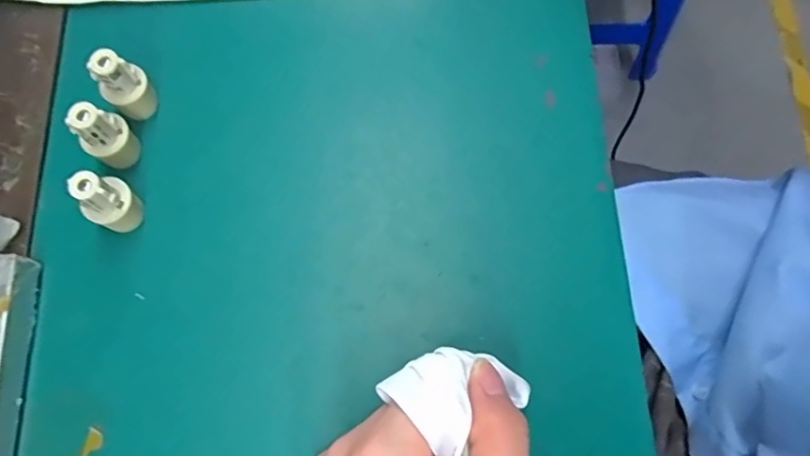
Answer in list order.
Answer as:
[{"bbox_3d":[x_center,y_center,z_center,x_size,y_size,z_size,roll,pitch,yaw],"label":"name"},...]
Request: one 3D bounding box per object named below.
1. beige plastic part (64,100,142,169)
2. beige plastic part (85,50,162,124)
[{"bbox_3d":[-0.151,-0.046,0.295,0.018,0.041,0.018,-13,73,-3],"label":"beige plastic part"},{"bbox_3d":[-0.146,-0.074,0.302,0.019,0.039,0.018,-8,73,-1],"label":"beige plastic part"}]

